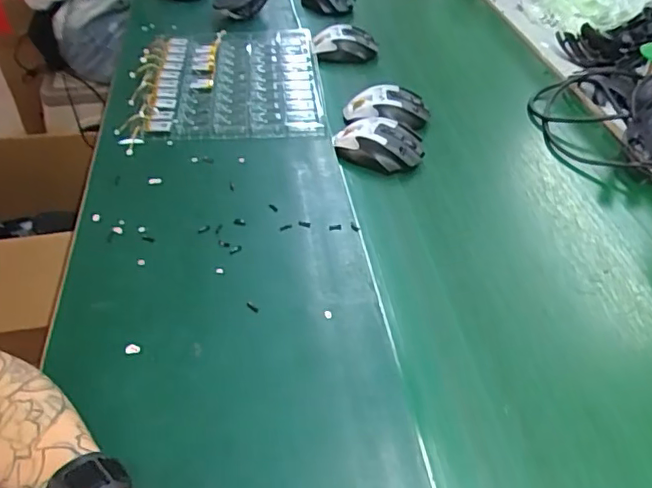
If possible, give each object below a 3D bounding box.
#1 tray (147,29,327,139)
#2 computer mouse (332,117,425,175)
[{"bbox_3d":[-0.131,-0.243,0.834,0.242,0.025,0.292,-1,43,-4],"label":"tray"},{"bbox_3d":[0.066,-0.124,0.717,0.116,0.047,0.067,4,43,2],"label":"computer mouse"}]

